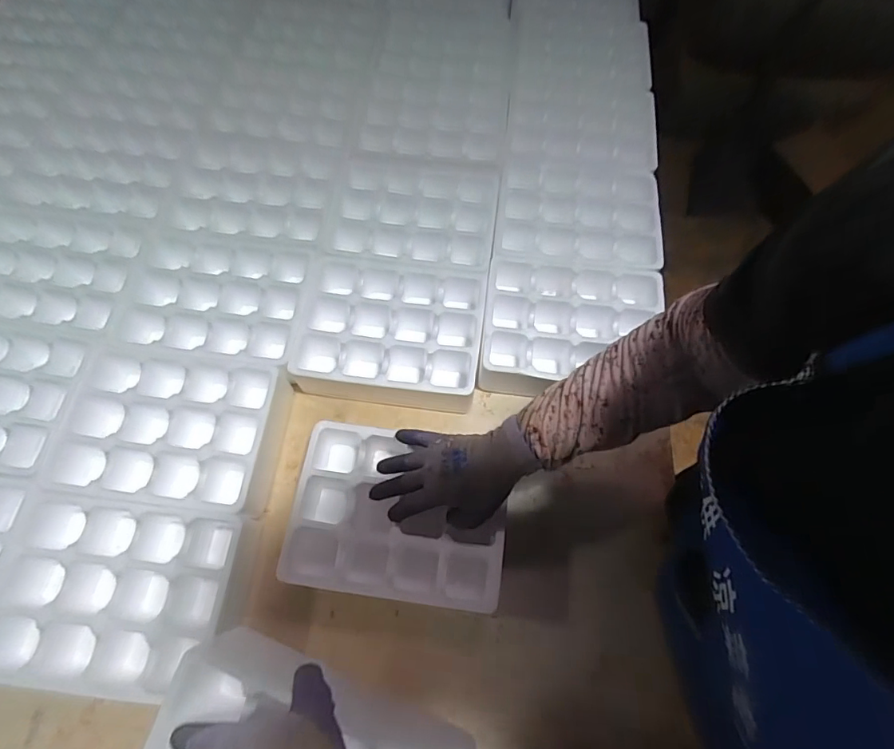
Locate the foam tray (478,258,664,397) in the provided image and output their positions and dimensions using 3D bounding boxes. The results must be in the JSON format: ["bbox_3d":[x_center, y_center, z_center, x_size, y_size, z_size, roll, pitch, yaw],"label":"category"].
[{"bbox_3d":[0.168,-0.061,0.674,0.235,0.081,0.185,8,67,1],"label":"foam tray"}]

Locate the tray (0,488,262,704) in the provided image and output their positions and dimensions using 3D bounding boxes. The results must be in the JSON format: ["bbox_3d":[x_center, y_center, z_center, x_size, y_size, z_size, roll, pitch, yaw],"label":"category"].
[{"bbox_3d":[-0.360,0.236,0.522,0.262,0.039,0.186,7,68,1],"label":"tray"}]

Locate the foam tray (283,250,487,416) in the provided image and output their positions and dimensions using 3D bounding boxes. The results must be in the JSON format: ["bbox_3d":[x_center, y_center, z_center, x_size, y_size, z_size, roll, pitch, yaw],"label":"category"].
[{"bbox_3d":[-0.082,-0.055,0.673,0.246,0.080,0.201,7,67,0],"label":"foam tray"}]

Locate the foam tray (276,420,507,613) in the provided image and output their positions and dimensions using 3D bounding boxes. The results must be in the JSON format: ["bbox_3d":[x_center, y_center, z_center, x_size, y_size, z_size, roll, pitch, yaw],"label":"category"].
[{"bbox_3d":[-0.056,0.171,0.583,0.246,0.080,0.184,6,64,5],"label":"foam tray"}]

